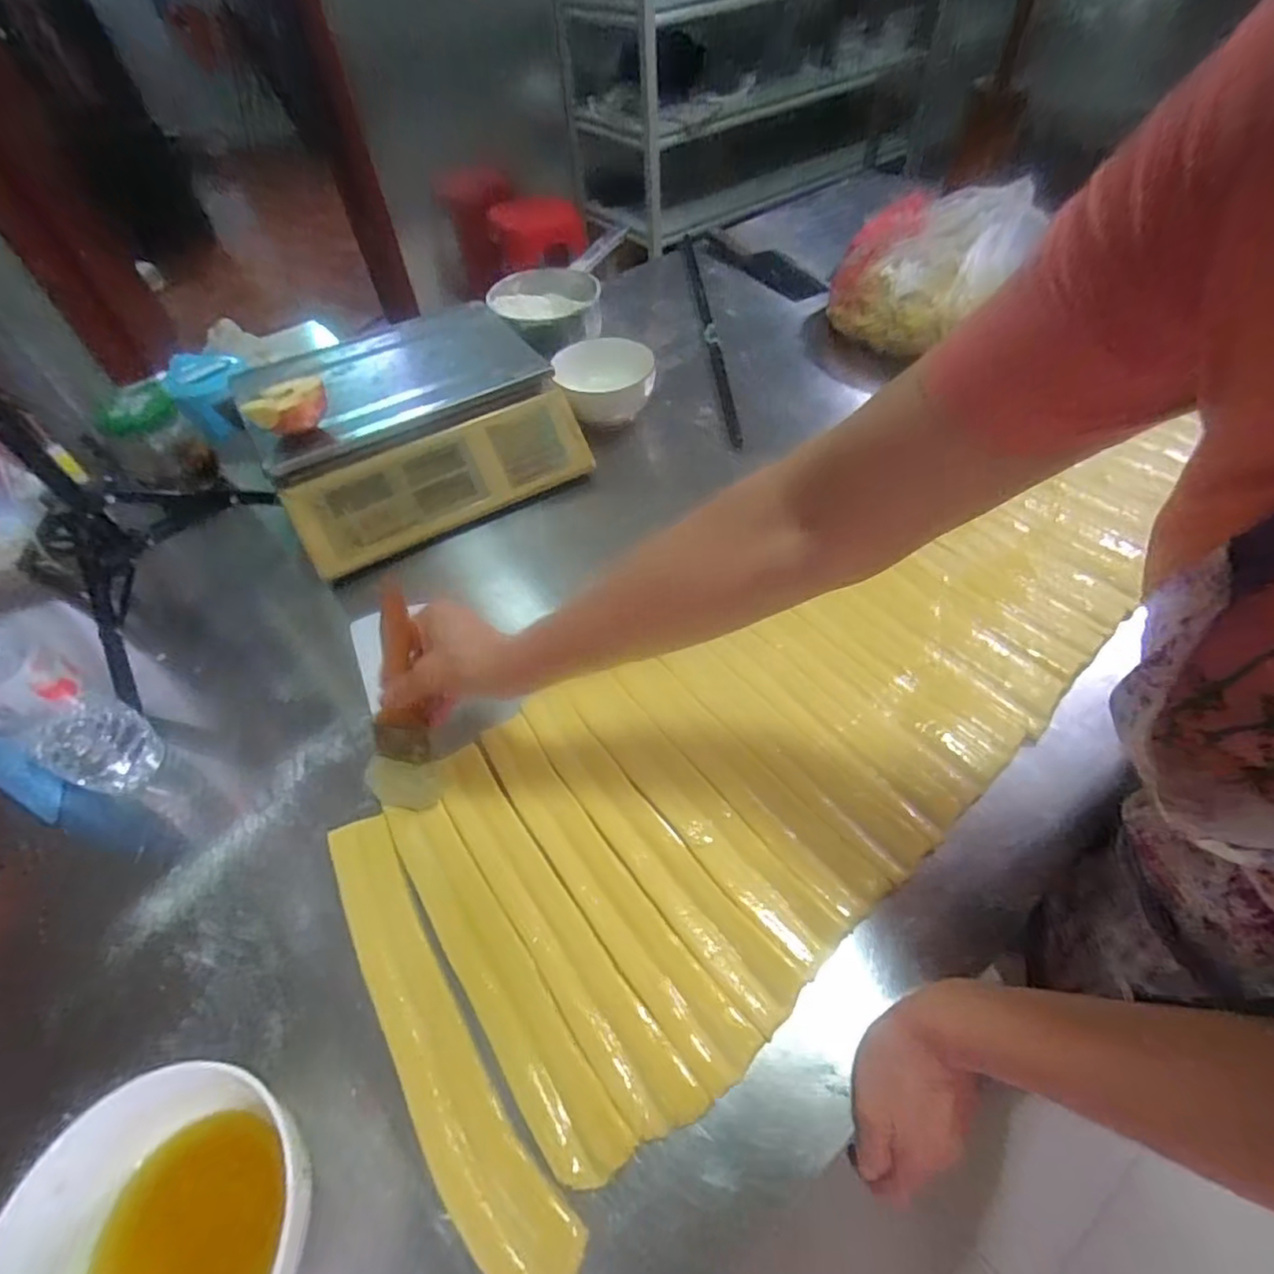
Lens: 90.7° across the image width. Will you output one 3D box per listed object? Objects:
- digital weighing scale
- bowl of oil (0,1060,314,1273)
[{"bbox_3d":[-0.268,-0.256,0.765,0.321,0.109,0.321,-26,54,-16],"label":"digital weighing scale"},{"bbox_3d":[-0.242,0.318,0.330,0.139,0.076,0.142,-2,51,3],"label":"bowl of oil"}]

